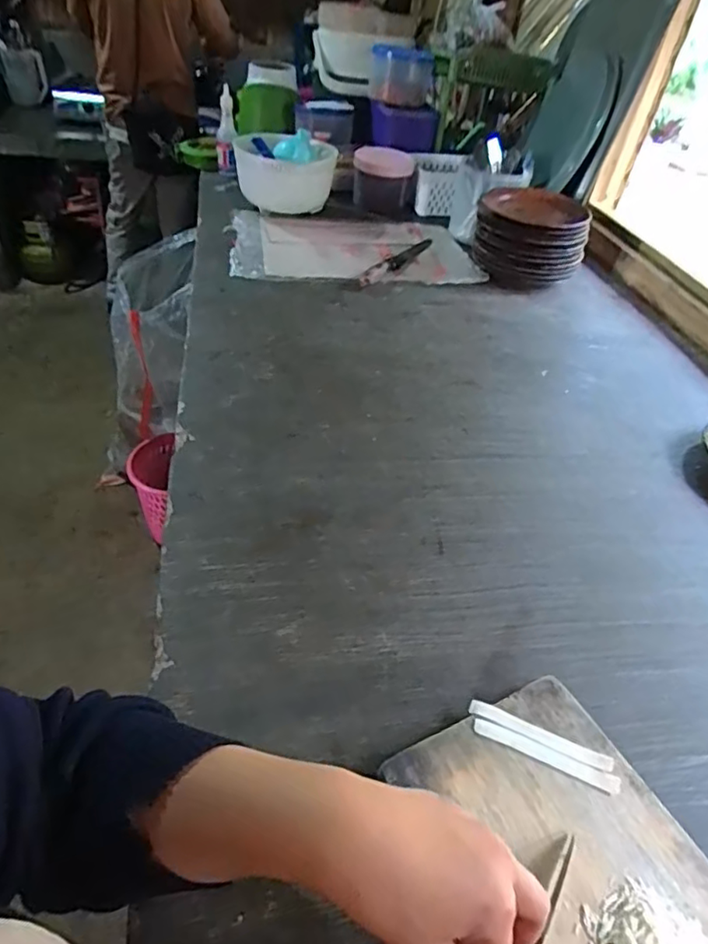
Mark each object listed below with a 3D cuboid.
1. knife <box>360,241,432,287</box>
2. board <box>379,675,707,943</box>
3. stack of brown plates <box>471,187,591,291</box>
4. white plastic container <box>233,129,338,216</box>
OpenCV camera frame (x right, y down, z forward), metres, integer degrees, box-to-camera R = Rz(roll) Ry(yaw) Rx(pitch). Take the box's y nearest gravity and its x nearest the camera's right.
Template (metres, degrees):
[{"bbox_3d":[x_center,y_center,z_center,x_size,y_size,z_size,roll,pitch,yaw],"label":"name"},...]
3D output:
[{"bbox_3d":[0.086,-0.386,1.062,0.032,0.021,0.268,25,45,19],"label":"knife"},{"bbox_3d":[0.157,0.276,0.333,0.153,0.019,0.307,-15,46,-23],"label":"board"},{"bbox_3d":[0.307,-0.414,1.046,0.180,0.121,0.174,11,42,4],"label":"stack of brown plates"},{"bbox_3d":[-0.134,-0.583,1.160,0.188,0.142,0.175,2,42,-6],"label":"white plastic container"}]

